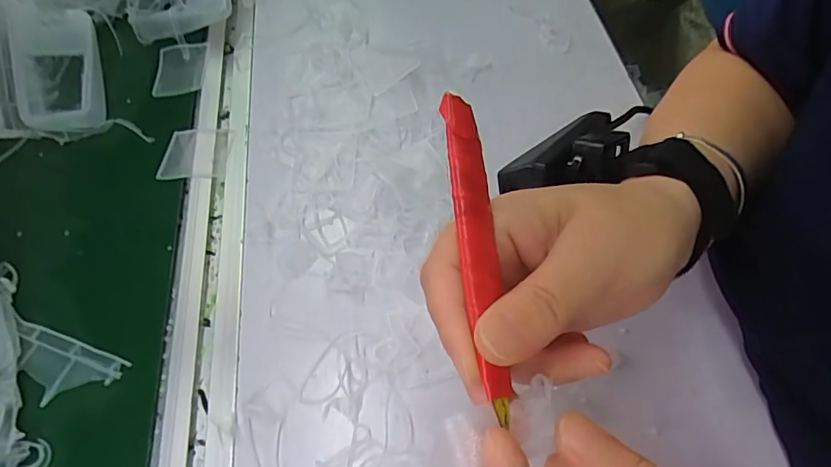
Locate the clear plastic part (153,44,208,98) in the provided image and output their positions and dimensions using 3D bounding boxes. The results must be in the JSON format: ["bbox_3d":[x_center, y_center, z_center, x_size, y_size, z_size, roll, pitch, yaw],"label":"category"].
[{"bbox_3d":[-0.198,-0.137,0.405,0.043,0.007,0.055,-3,60,-1],"label":"clear plastic part"}]

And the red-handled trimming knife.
[{"bbox_3d":[0.021,0.004,0.164,0.013,0.010,0.111,-7,77,1],"label":"red-handled trimming knife"}]

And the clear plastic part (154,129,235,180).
[{"bbox_3d":[-0.163,-0.060,0.357,0.050,0.004,0.045,0,60,1],"label":"clear plastic part"}]

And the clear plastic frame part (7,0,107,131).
[{"bbox_3d":[-0.280,-0.131,0.379,0.058,0.013,0.099,-9,84,-12],"label":"clear plastic frame part"}]

